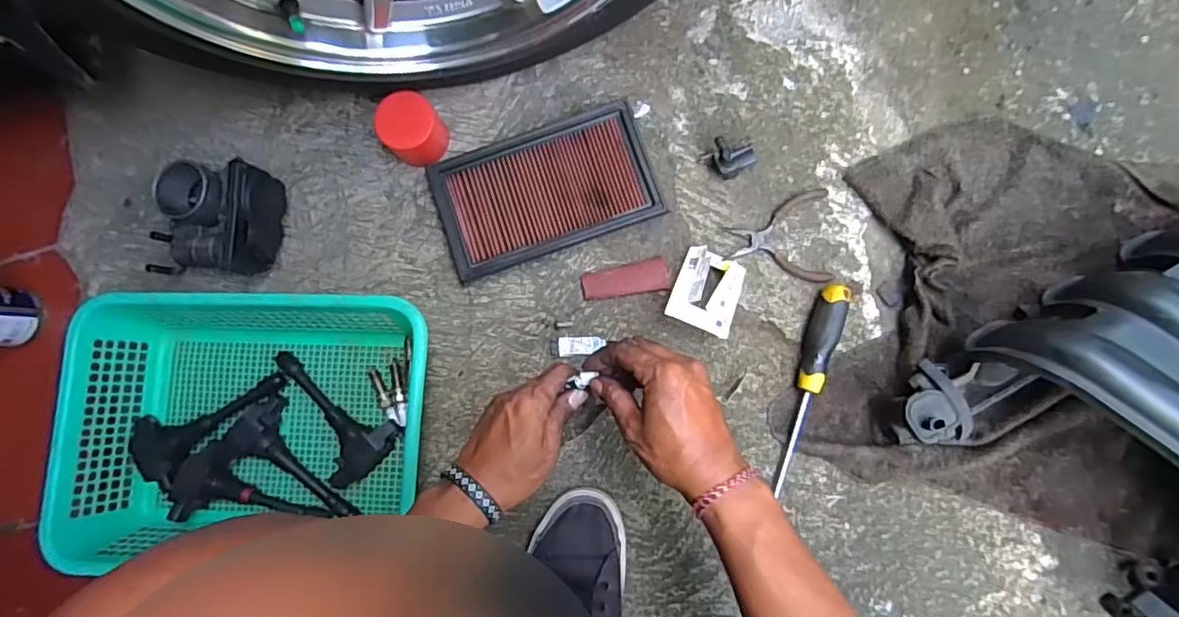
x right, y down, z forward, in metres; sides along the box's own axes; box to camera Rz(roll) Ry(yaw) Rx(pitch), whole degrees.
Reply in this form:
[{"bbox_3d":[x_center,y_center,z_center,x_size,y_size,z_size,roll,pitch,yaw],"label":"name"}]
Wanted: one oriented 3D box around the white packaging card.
[{"bbox_3d":[0.121,-0.020,0.594,0.066,0.020,0.093,23,61,5],"label":"white packaging card"}]

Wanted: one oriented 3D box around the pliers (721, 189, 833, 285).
[{"bbox_3d":[0.204,-0.075,0.626,0.105,0.010,0.098,-4,87,6],"label":"pliers"}]

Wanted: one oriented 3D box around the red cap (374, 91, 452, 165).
[{"bbox_3d":[-0.194,-0.196,0.641,0.057,0.064,0.062,-1,85,8],"label":"red cap"}]

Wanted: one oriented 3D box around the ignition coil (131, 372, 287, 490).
[{"bbox_3d":[-0.395,0.117,0.618,0.158,0.030,0.078,-30,84,-11],"label":"ignition coil"}]

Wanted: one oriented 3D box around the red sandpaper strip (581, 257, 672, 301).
[{"bbox_3d":[0.039,-0.033,0.631,0.094,0.009,0.036,-7,85,7],"label":"red sandpaper strip"}]

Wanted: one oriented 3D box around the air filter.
[{"bbox_3d":[-0.047,-0.128,0.633,0.228,0.033,0.133,-20,83,6],"label":"air filter"}]

